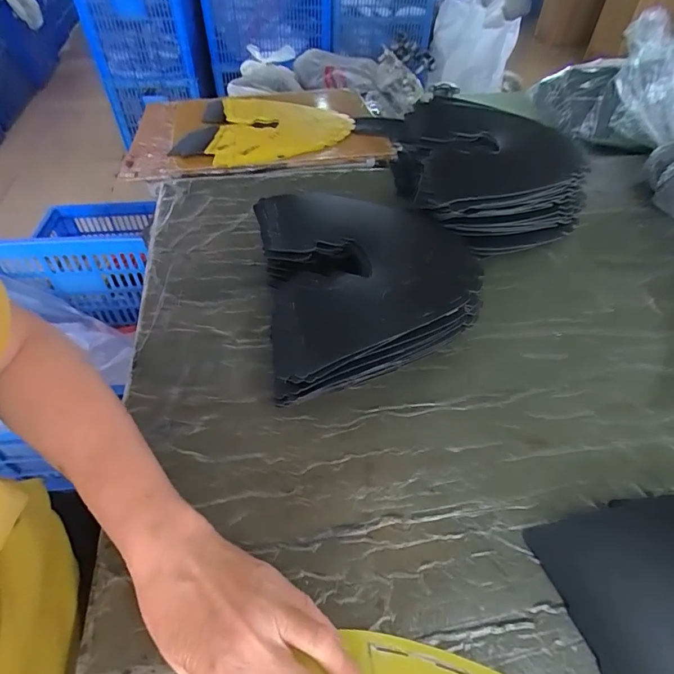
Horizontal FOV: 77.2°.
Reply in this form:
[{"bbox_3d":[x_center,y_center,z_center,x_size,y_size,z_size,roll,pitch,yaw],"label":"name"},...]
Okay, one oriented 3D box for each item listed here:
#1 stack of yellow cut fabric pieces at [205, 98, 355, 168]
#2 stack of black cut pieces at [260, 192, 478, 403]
[{"bbox_3d":[-0.101,-0.390,0.799,0.252,0.030,0.268,-1,50,-3],"label":"stack of yellow cut fabric pieces"},{"bbox_3d":[0.042,-0.054,0.462,0.231,0.087,0.249,-7,48,-8],"label":"stack of black cut pieces"}]

